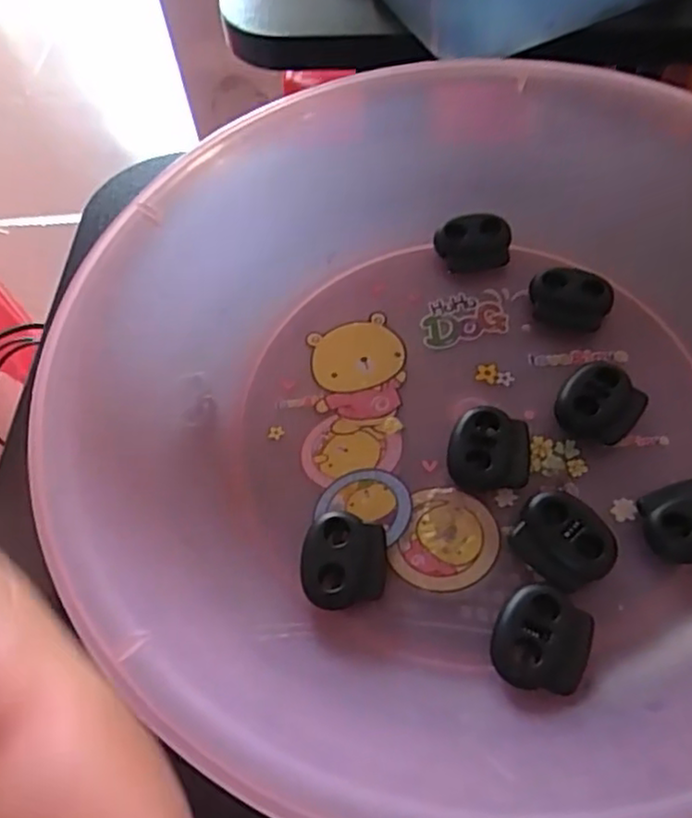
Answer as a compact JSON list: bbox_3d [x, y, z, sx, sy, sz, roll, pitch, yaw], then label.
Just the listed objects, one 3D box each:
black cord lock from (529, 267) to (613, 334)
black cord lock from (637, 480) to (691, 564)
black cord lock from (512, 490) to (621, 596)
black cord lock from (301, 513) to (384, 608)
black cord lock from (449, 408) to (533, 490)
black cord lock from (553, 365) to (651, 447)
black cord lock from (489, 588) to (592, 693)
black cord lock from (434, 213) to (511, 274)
[{"bbox_3d":[0.061,-0.029,0.192,0.021,0.009,0.015,5,59,9],"label":"black cord lock"},{"bbox_3d":[0.077,0.025,0.158,0.019,0.008,0.018,-16,59,-6],"label":"black cord lock"},{"bbox_3d":[0.048,0.029,0.157,0.017,0.008,0.021,-36,63,-17],"label":"black cord lock"},{"bbox_3d":[0.000,0.034,0.160,0.018,0.006,0.020,2,59,4],"label":"black cord lock"},{"bbox_3d":[0.034,0.010,0.170,0.018,0.008,0.020,7,59,8],"label":"black cord lock"},{"bbox_3d":[0.062,-0.001,0.174,0.018,0.009,0.019,34,66,21],"label":"black cord lock"},{"bbox_3d":[0.041,0.048,0.147,0.018,0.008,0.020,17,61,13],"label":"black cord lock"},{"bbox_3d":[0.037,-0.048,0.206,0.021,0.008,0.016,-5,58,3],"label":"black cord lock"}]

